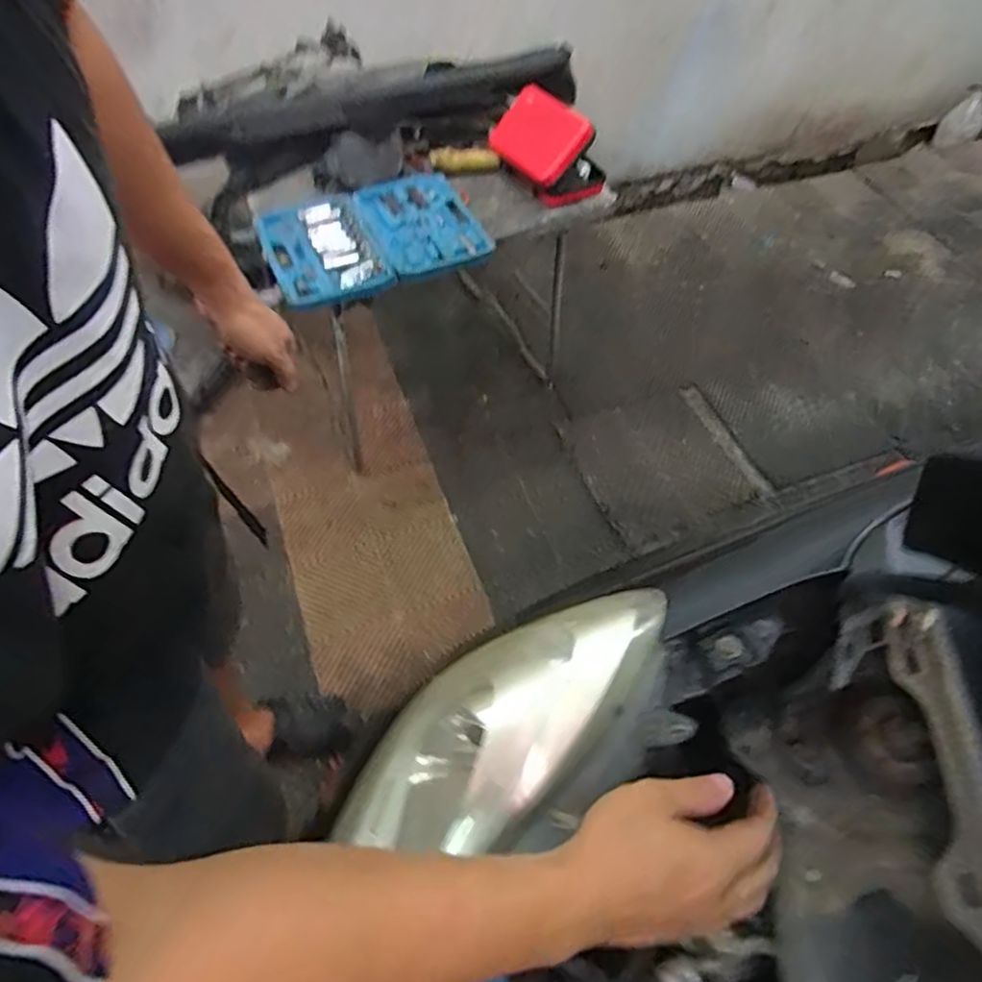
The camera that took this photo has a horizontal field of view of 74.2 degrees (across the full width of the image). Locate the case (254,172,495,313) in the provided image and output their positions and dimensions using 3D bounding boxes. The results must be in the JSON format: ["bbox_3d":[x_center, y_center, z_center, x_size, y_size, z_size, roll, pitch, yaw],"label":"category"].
[{"bbox_3d":[-0.224,-0.476,1.220,0.400,0.041,0.299,-24,61,-19],"label":"case"}]

